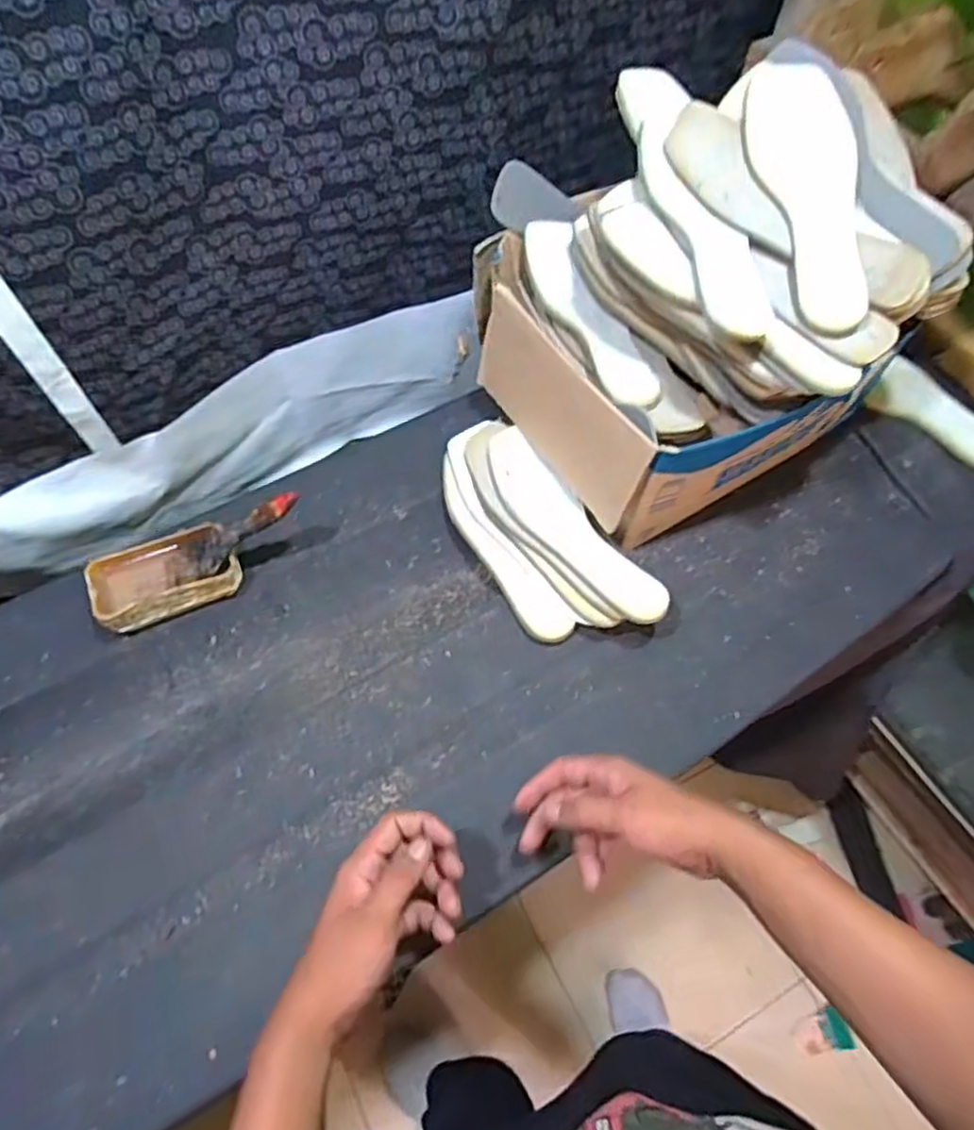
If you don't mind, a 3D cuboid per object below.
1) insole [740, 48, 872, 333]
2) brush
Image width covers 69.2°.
[{"bbox_3d":[0.270,-0.308,0.585,0.078,0.028,0.253,-4,76,-6],"label":"insole"},{"bbox_3d":[-0.236,-0.026,0.649,0.149,0.024,0.052,-27,66,16],"label":"brush"}]

